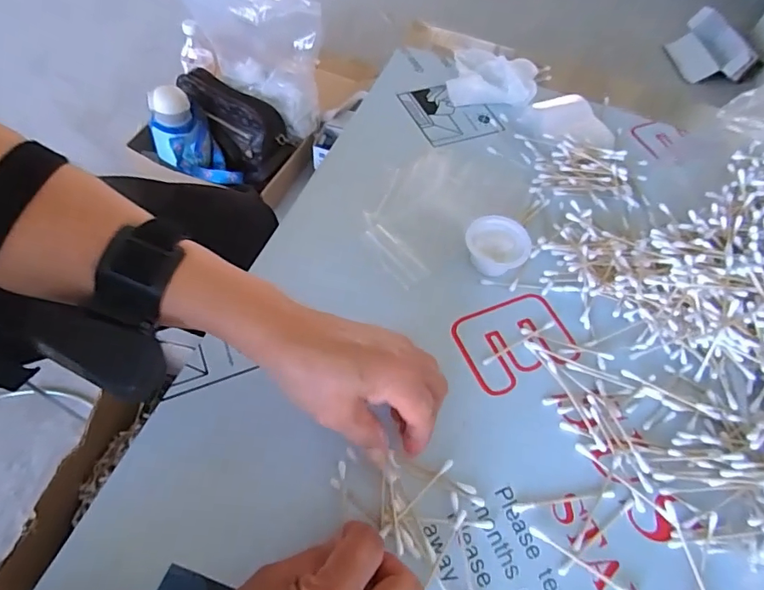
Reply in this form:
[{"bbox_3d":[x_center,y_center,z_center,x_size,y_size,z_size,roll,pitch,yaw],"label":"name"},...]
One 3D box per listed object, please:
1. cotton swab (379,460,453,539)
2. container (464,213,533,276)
[{"bbox_3d":[0.024,0.132,0.315,0.067,0.006,0.005,-38,68,-24],"label":"cotton swab"},{"bbox_3d":[0.101,-0.043,0.424,0.054,0.028,0.048,21,59,8],"label":"container"}]

